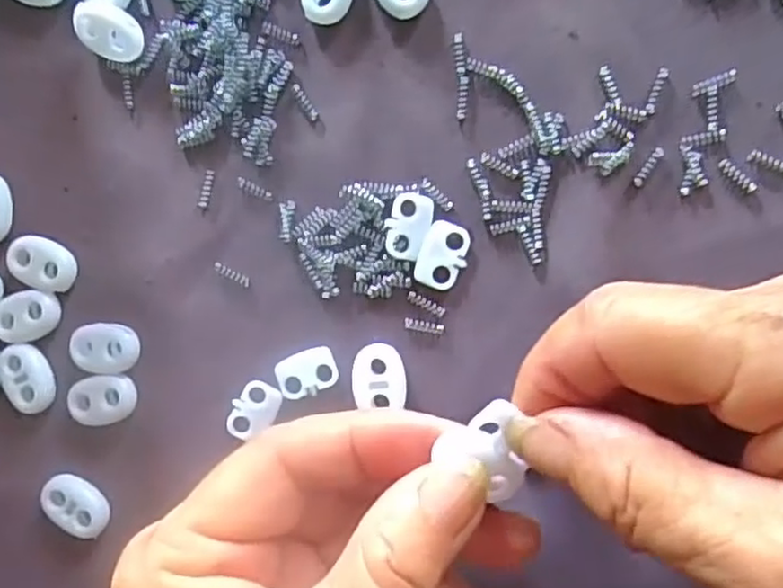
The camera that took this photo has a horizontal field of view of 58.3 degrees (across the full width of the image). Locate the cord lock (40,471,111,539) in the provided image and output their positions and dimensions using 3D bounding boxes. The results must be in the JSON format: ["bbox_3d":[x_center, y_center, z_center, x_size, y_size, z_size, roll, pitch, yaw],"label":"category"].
[{"bbox_3d":[-0.098,0.066,0.218,0.023,0.007,0.014,43,97,5],"label":"cord lock"}]

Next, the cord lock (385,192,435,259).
[{"bbox_3d":[0.005,-0.020,0.201,0.012,0.004,0.019,17,94,8],"label":"cord lock"}]

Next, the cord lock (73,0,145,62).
[{"bbox_3d":[-0.085,-0.079,0.212,0.020,0.010,0.014,31,96,6],"label":"cord lock"}]

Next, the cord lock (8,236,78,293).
[{"bbox_3d":[-0.109,-0.010,0.219,0.020,0.007,0.014,29,95,7],"label":"cord lock"}]

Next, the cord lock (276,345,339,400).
[{"bbox_3d":[-0.025,0.023,0.209,0.018,0.004,0.013,-20,89,8],"label":"cord lock"}]

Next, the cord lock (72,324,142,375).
[{"bbox_3d":[-0.088,0.016,0.216,0.020,0.007,0.015,6,92,8],"label":"cord lock"}]

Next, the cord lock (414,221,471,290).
[{"bbox_3d":[0.015,-0.011,0.200,0.013,0.004,0.020,23,95,7],"label":"cord lock"}]

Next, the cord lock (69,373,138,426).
[{"bbox_3d":[-0.089,0.032,0.217,0.019,0.006,0.015,-19,89,8],"label":"cord lock"}]

